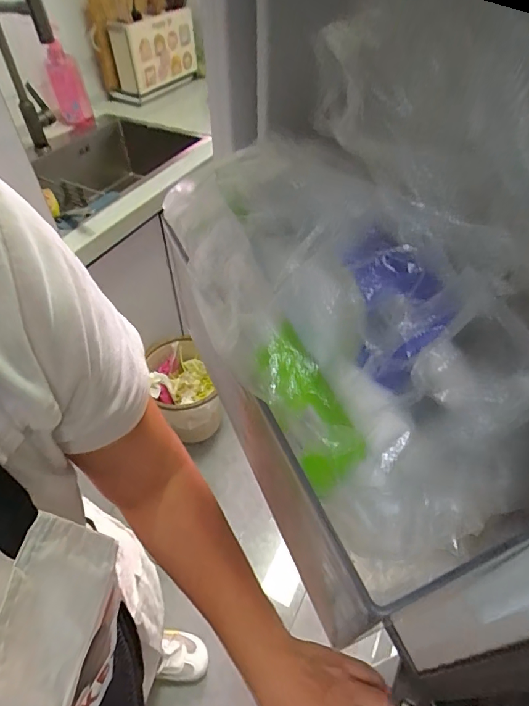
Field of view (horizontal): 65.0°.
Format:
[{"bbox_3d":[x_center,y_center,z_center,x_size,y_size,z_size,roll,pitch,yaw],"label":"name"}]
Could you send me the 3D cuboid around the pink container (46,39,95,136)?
[{"bbox_3d":[-0.613,-0.818,1.299,0.094,0.237,0.046,-17,51,-15],"label":"pink container"}]

